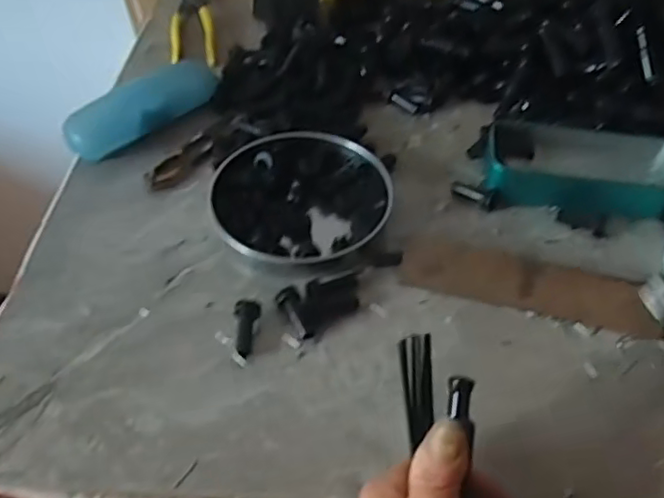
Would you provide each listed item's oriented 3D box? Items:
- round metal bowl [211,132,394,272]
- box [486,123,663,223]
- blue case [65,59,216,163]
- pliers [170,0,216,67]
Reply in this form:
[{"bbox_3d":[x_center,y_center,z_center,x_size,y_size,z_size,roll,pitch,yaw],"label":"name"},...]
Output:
[{"bbox_3d":[-0.027,-0.042,0.488,0.134,0.027,0.133,1,47,-1],"label":"round metal bowl"},{"bbox_3d":[0.206,-0.062,0.509,0.155,0.033,0.082,10,48,7],"label":"box"},{"bbox_3d":[-0.165,-0.129,0.563,0.152,0.042,0.034,-35,57,-29],"label":"blue case"},{"bbox_3d":[-0.157,-0.253,0.702,0.047,0.019,0.165,-5,48,-7],"label":"pliers"}]

